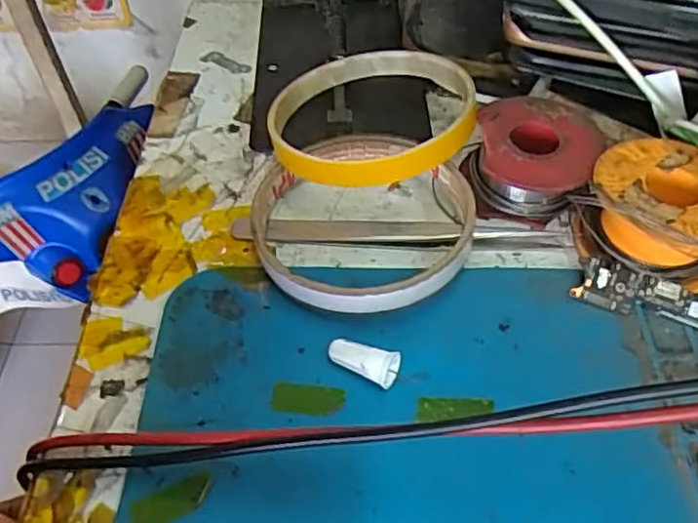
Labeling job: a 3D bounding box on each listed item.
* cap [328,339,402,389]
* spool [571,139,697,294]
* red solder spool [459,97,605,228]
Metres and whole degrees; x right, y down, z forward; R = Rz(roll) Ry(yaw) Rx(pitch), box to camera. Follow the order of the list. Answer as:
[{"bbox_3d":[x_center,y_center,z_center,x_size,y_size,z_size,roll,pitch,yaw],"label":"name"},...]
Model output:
[{"bbox_3d":[0.004,0.032,0.208,0.024,0.008,0.009,18,53,15],"label":"cap"},{"bbox_3d":[0.112,-0.015,0.233,0.051,0.029,0.050,0,51,0],"label":"spool"},{"bbox_3d":[0.071,-0.040,0.256,0.046,0.027,0.051,14,52,11],"label":"red solder spool"}]

